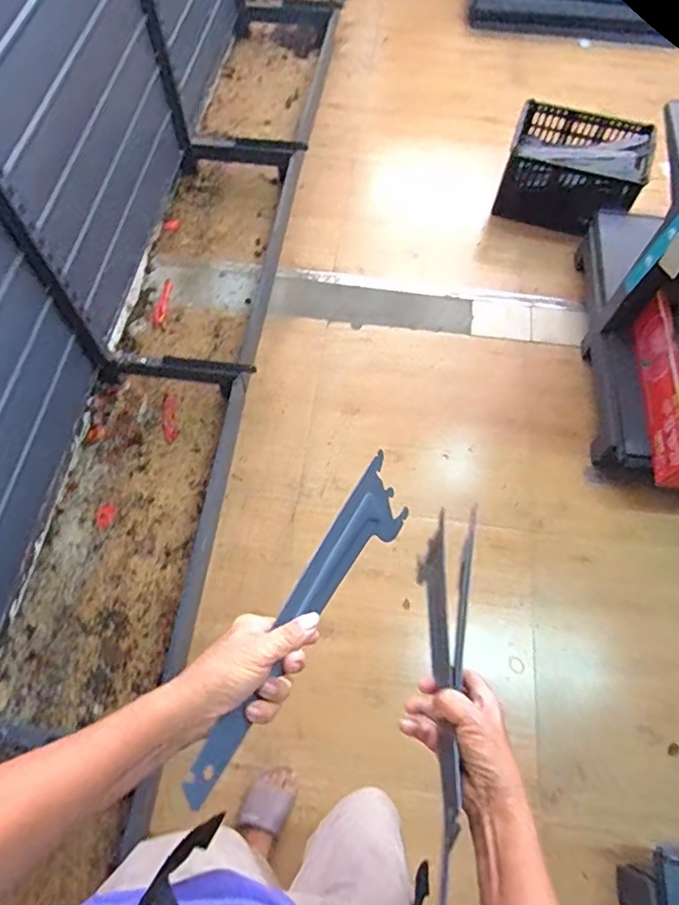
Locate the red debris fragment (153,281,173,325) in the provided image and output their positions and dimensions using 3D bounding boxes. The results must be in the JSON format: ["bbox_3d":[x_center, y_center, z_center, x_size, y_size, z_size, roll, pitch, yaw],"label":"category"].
[{"bbox_3d":[-0.506,-0.430,1.544,0.036,0.012,0.153,4,64,1],"label":"red debris fragment"}]

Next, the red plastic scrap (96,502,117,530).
[{"bbox_3d":[-0.565,0.153,1.298,0.041,0.004,0.063,14,65,6],"label":"red plastic scrap"}]

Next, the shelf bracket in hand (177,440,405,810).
[{"bbox_3d":[-0.017,0.143,0.485,0.007,0.092,0.335,1,40,34],"label":"shelf bracket in hand"}]

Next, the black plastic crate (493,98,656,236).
[{"bbox_3d":[0.653,-0.783,1.544,0.364,0.253,0.248,18,65,8],"label":"black plastic crate"}]

